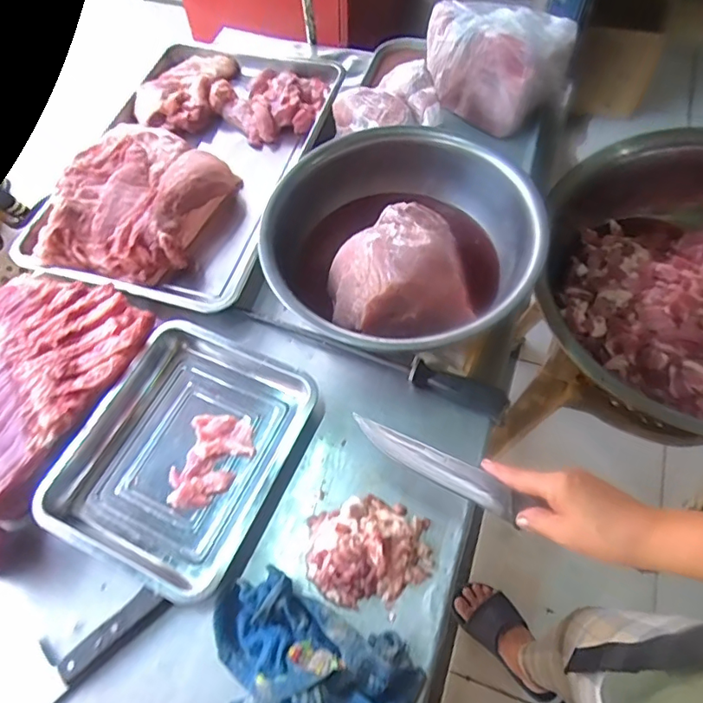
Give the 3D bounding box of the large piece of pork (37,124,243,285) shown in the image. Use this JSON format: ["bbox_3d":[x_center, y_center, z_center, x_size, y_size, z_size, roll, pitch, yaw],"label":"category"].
[{"bbox_3d":[-0.352,-0.249,0.853,0.255,0.065,0.310,18,63,13],"label":"large piece of pork"}]

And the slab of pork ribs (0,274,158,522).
[{"bbox_3d":[-0.447,0.039,0.707,0.244,0.045,0.320,17,63,12],"label":"slab of pork ribs"}]

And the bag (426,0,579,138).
[{"bbox_3d":[0.247,-0.504,0.922,0.248,0.161,0.113,19,63,13],"label":"bag"}]

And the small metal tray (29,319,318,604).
[{"bbox_3d":[-0.215,0.128,0.678,0.267,0.049,0.307,21,64,14],"label":"small metal tray"}]

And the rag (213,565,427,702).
[{"bbox_3d":[-0.050,0.332,0.534,0.231,0.057,0.148,22,64,14],"label":"rag"}]

